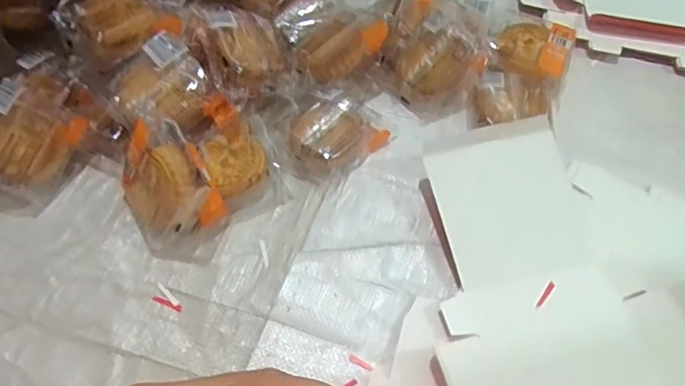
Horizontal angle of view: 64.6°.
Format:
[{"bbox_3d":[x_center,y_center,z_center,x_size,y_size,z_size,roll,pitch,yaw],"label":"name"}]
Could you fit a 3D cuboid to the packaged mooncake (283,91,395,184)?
[{"bbox_3d":[-0.012,-0.058,0.525,0.095,0.038,0.077,-39,67,-21],"label":"packaged mooncake"}]

